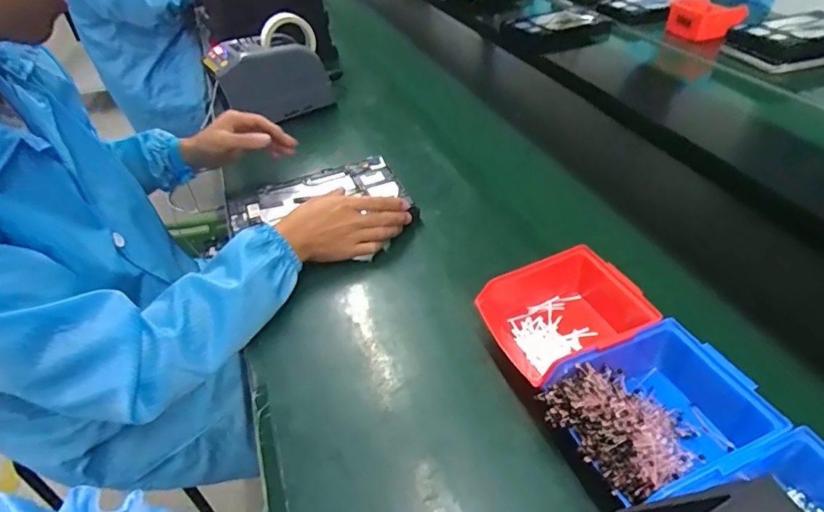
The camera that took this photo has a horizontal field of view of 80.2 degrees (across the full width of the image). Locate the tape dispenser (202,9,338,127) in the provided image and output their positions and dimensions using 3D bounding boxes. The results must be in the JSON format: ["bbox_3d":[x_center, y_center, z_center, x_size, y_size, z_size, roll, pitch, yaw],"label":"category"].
[{"bbox_3d":[-0.269,-0.340,0.938,0.203,0.174,0.108,-29,47,-26],"label":"tape dispenser"}]

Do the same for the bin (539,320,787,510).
[{"bbox_3d":[0.201,0.134,0.407,0.168,0.068,0.118,-16,43,-14],"label":"bin"}]

